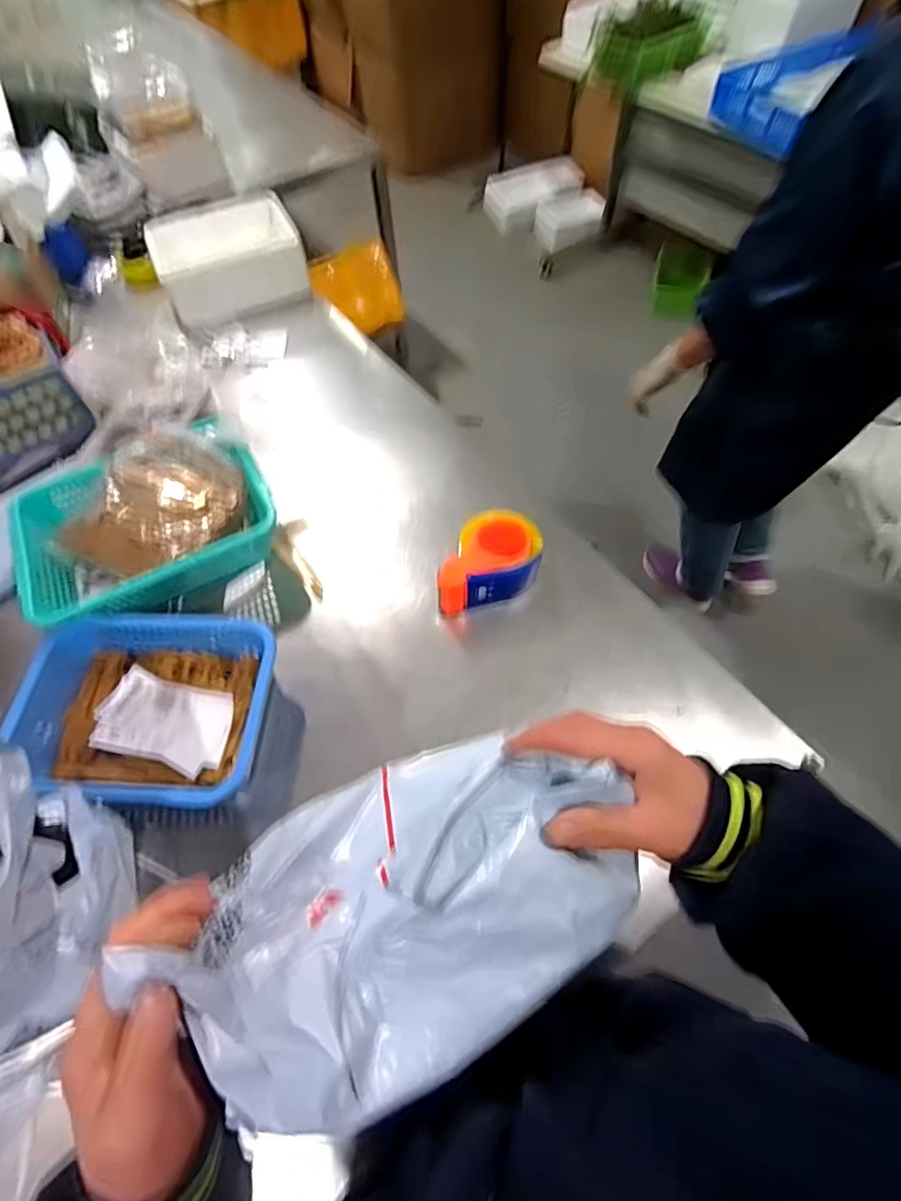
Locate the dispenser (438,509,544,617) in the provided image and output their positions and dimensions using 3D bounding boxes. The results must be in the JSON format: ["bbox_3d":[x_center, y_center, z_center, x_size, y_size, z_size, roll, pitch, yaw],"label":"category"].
[{"bbox_3d":[0.052,-0.058,0.797,0.155,0.090,0.102,-13,60,-6],"label":"dispenser"}]

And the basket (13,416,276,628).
[{"bbox_3d":[-0.460,-0.120,0.845,0.349,0.115,0.275,-25,62,-12],"label":"basket"}]

